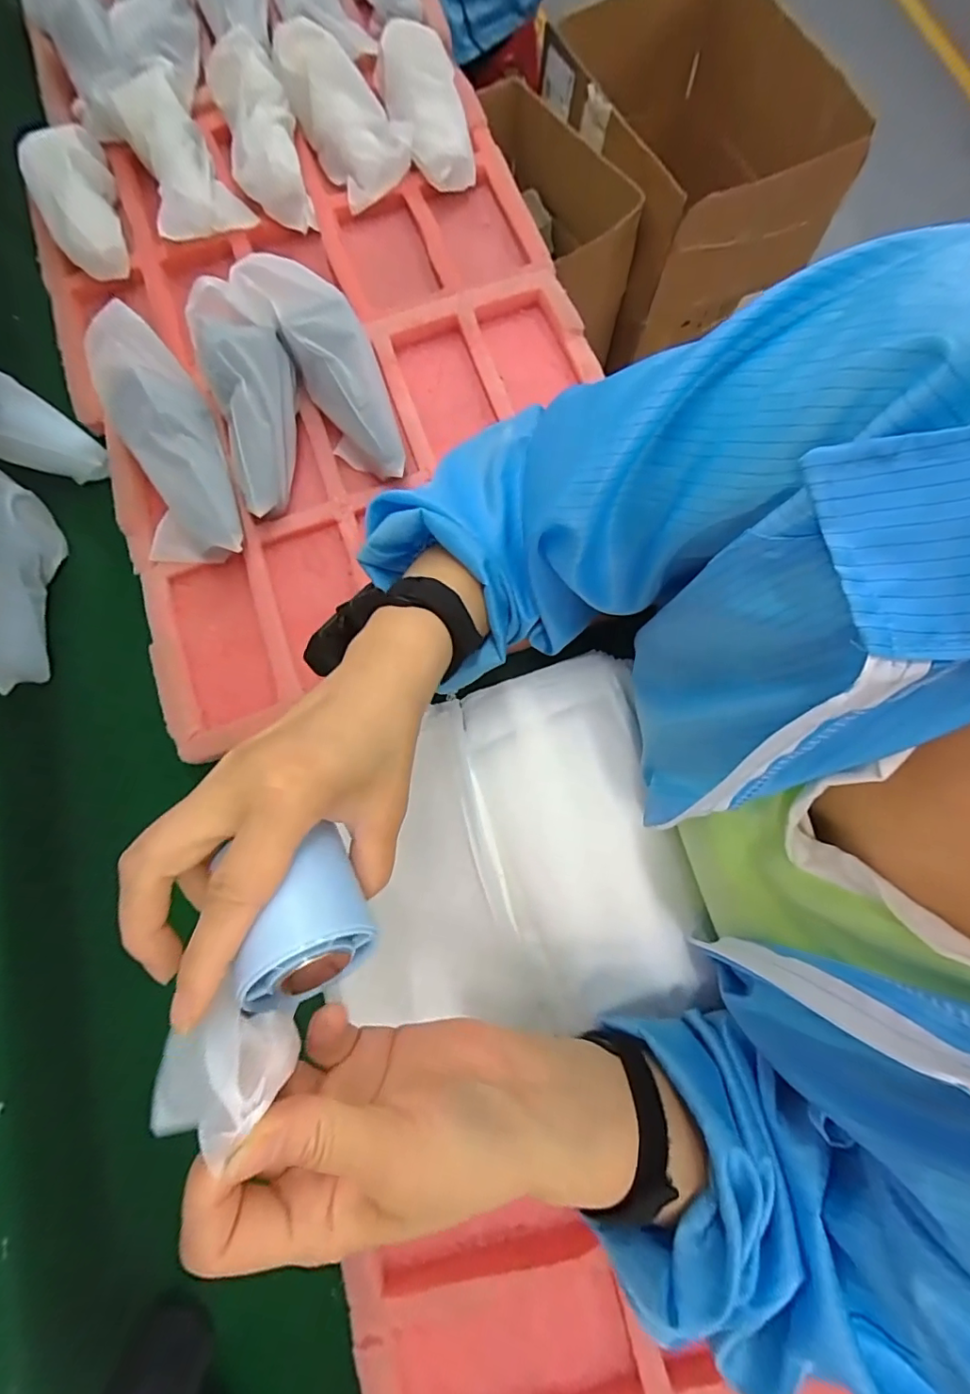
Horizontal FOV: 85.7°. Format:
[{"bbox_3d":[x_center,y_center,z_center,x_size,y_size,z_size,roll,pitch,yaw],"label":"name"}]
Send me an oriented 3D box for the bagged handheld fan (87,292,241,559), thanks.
[{"bbox_3d":[-0.257,-0.197,0.419,0.079,0.053,0.190,-21,94,-4],"label":"bagged handheld fan"}]

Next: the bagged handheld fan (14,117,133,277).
[{"bbox_3d":[-0.378,-0.465,0.493,0.074,0.051,0.152,-29,77,-4],"label":"bagged handheld fan"}]

